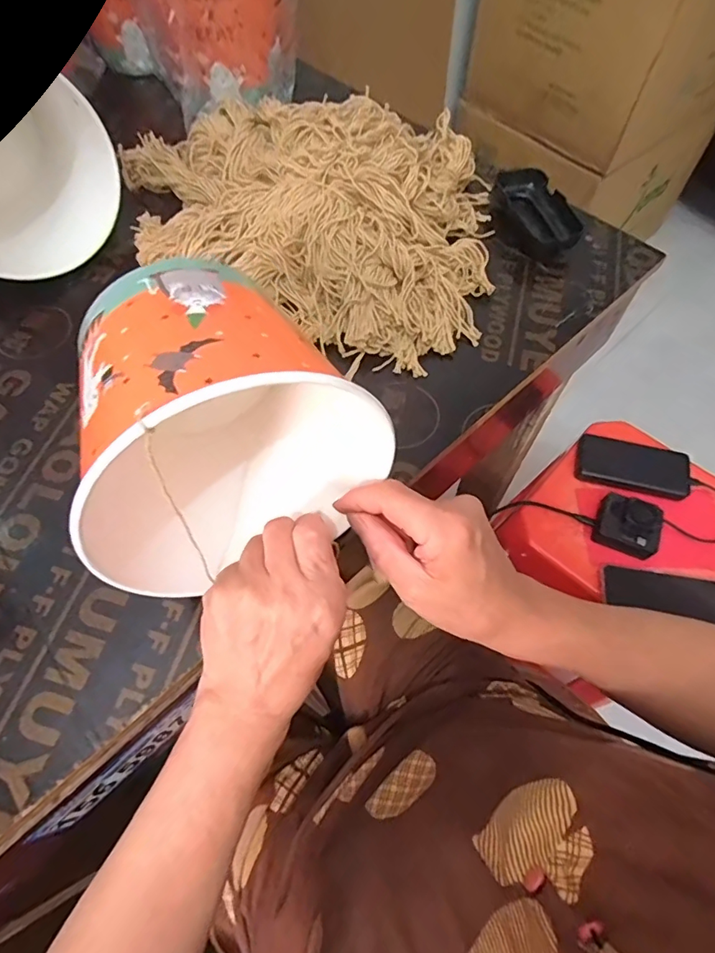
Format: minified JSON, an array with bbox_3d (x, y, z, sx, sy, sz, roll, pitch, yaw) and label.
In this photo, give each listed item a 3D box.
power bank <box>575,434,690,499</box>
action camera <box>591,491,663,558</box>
[{"bbox_3d":[0.412,-0.014,0.719,0.153,0.020,0.075,13,63,8],"label":"power bank"},{"bbox_3d":[0.375,0.066,0.662,0.080,0.032,0.073,27,66,14],"label":"action camera"}]

